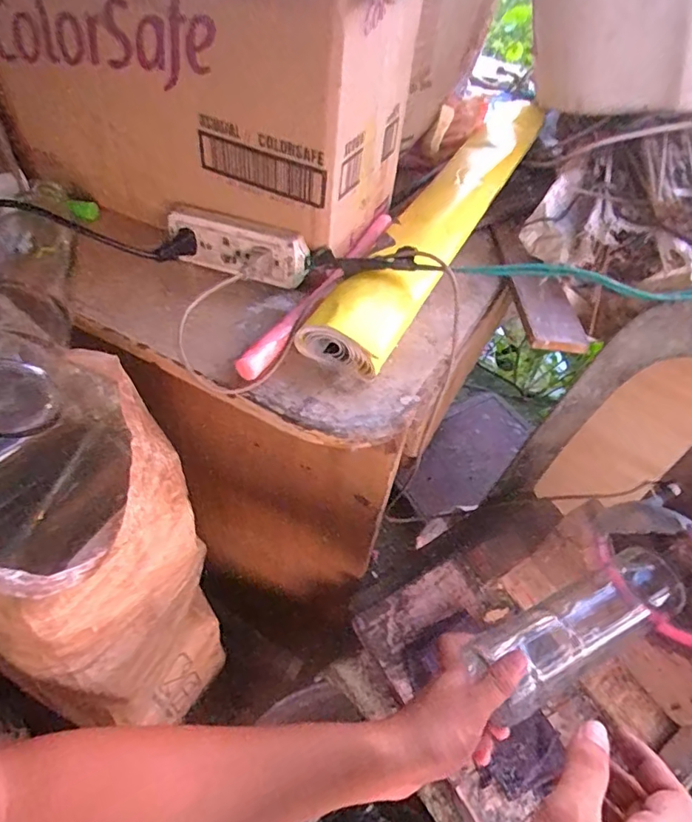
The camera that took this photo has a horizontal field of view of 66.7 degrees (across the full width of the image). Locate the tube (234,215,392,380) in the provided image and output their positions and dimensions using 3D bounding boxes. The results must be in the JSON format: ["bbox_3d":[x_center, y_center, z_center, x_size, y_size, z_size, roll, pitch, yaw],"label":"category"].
[{"bbox_3d":[-0.017,-0.117,0.486,0.023,0.020,0.265,24,52,16],"label":"tube"}]

